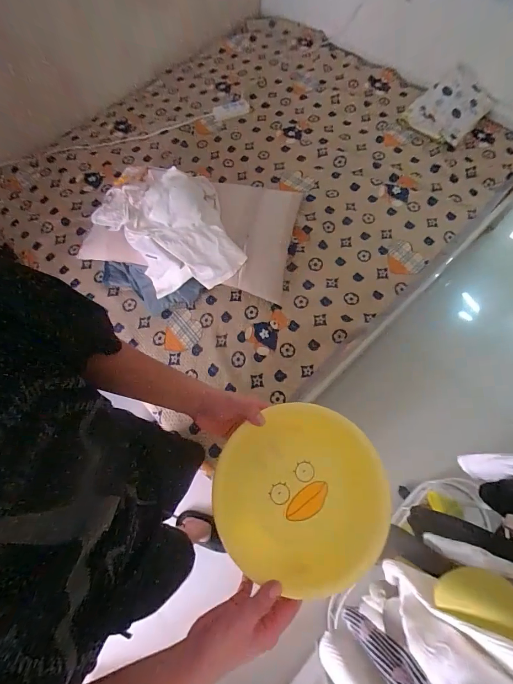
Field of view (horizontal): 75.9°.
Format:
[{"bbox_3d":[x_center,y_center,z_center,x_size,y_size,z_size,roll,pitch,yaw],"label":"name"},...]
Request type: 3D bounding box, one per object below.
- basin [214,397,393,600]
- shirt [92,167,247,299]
[{"bbox_3d":[0.059,0.220,0.473,0.240,0.077,0.237,0,70,0],"label":"basin"},{"bbox_3d":[-0.279,-0.360,1.121,0.402,0.232,0.334,-25,67,-10],"label":"shirt"}]

